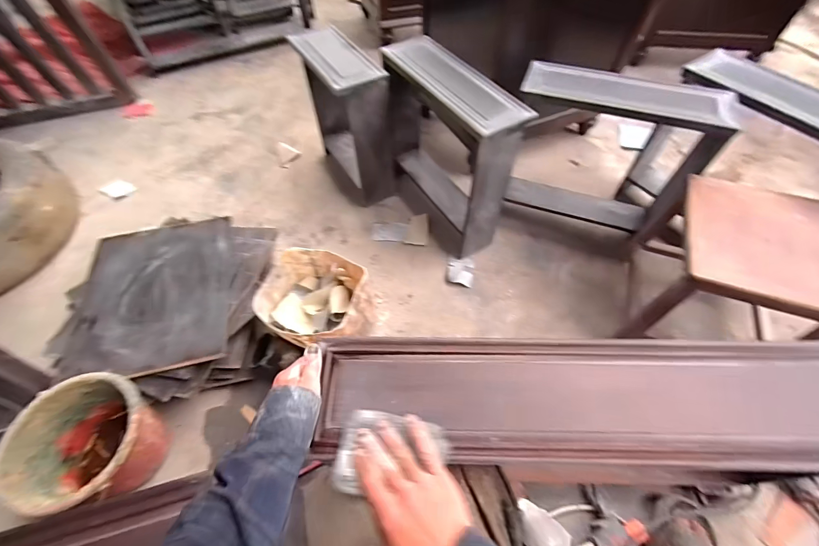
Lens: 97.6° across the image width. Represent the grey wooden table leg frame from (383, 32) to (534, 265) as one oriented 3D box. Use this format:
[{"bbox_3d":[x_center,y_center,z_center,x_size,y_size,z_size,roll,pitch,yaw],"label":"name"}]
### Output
[{"bbox_3d":[0.089,-0.319,0.962,0.155,0.398,0.424,-30,61,-16],"label":"grey wooden table leg frame"}]

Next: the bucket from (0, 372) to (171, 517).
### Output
[{"bbox_3d":[-0.580,0.320,0.678,0.204,0.175,0.204,-1,58,2],"label":"bucket"}]

